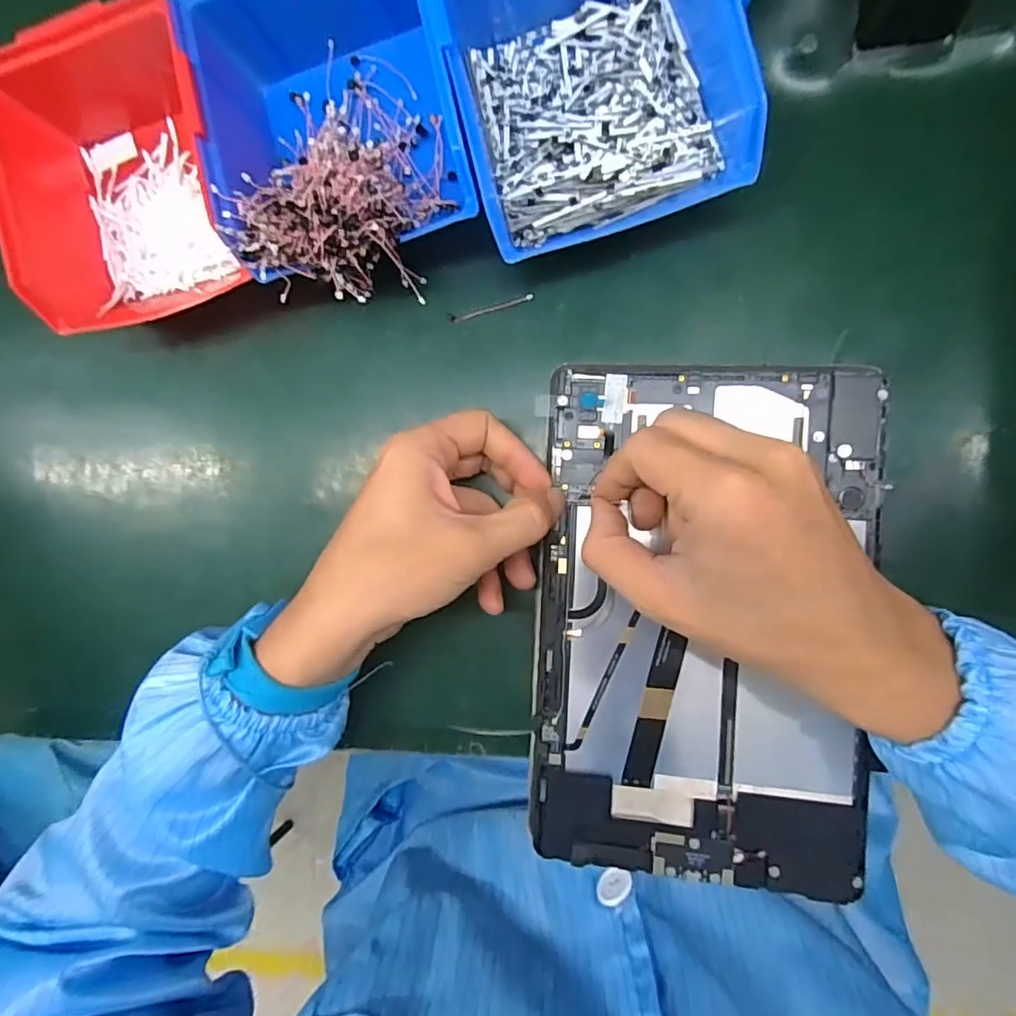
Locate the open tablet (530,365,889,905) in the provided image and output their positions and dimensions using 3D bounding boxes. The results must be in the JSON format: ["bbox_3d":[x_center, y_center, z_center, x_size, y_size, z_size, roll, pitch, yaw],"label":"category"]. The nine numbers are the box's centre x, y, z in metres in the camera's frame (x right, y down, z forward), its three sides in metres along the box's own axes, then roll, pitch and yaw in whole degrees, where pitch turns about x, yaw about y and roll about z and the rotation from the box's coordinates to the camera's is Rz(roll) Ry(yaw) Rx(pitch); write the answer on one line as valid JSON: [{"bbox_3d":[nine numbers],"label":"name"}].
[{"bbox_3d":[0.091,0.054,0.269,0.151,0.008,0.240,3,89,9],"label":"open tablet"}]

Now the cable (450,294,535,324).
[{"bbox_3d":[-0.010,-0.109,0.309,0.047,0.004,0.006,-10,87,8],"label":"cable"}]

